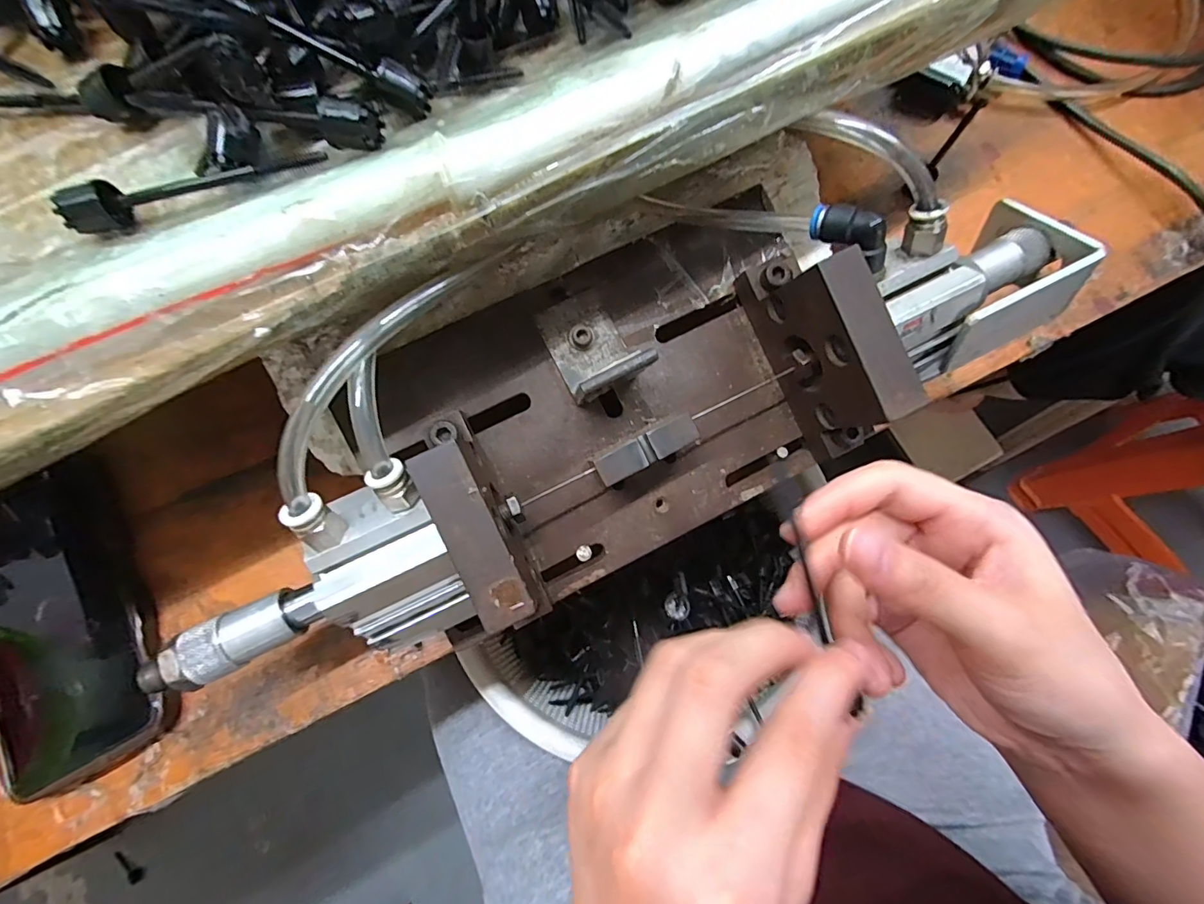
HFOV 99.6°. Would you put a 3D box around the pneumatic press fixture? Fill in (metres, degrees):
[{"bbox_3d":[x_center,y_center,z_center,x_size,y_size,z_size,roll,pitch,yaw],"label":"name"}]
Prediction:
[{"bbox_3d":[0.009,-0.024,0.246,0.438,0.107,0.138,-26,75,-6],"label":"pneumatic press fixture"}]

